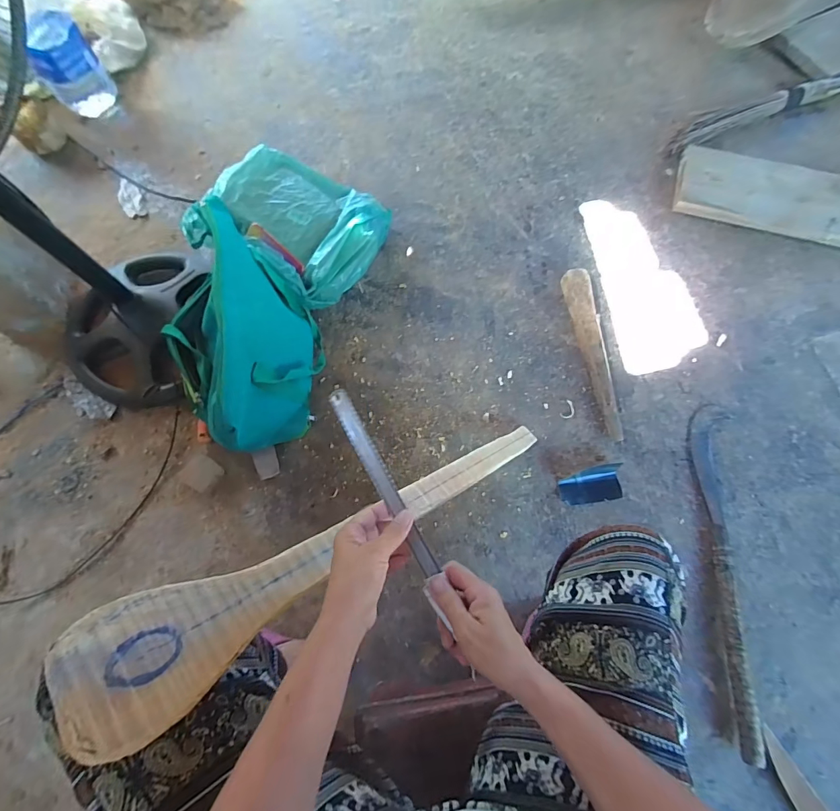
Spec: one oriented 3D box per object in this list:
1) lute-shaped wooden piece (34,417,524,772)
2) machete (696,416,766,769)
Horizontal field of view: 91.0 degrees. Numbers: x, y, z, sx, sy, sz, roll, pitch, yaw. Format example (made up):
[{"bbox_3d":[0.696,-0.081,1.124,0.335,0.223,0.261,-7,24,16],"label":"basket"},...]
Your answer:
[{"bbox_3d":[-0.029,0.152,0.589,0.746,0.022,0.112,-19,66,-46],"label":"lute-shaped wooden piece"},{"bbox_3d":[0.586,0.296,0.791,0.069,0.037,0.626,7,70,2],"label":"machete"}]

